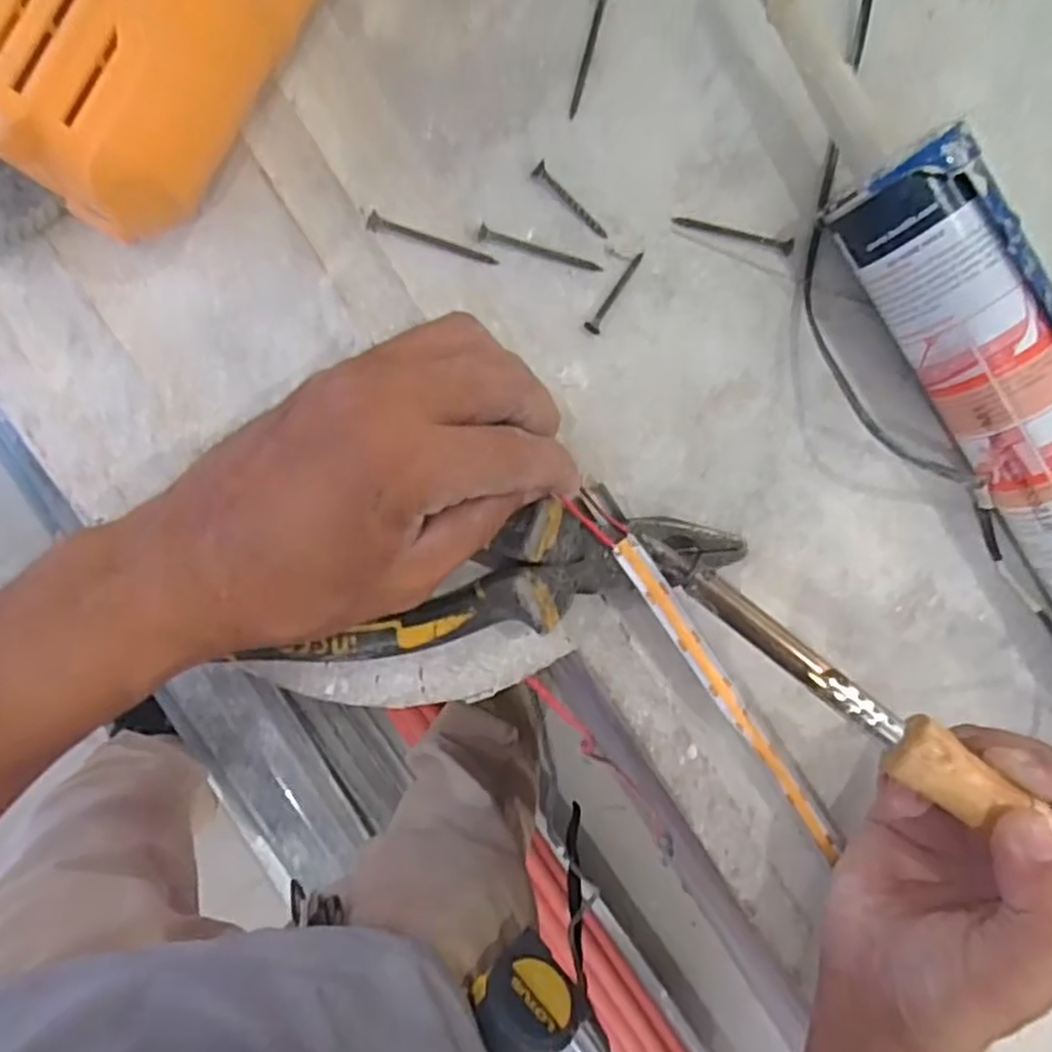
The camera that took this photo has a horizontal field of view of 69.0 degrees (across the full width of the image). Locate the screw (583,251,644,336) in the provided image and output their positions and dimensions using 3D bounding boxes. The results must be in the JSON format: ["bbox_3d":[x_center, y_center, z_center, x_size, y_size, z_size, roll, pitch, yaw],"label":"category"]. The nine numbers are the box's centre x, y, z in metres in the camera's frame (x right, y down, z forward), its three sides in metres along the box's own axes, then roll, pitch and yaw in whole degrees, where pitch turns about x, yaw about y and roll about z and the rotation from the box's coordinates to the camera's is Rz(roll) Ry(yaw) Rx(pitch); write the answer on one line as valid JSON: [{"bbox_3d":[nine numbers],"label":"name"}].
[{"bbox_3d":[0.034,-0.089,0.292,0.006,0.004,0.036,33,89,-9],"label":"screw"}]

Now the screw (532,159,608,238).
[{"bbox_3d":[0.017,-0.121,0.285,0.035,0.004,0.005,41,87,-9],"label":"screw"}]

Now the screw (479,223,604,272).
[{"bbox_3d":[0.006,-0.103,0.286,0.047,0.004,0.005,12,92,-9],"label":"screw"}]

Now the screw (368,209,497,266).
[{"bbox_3d":[-0.034,-0.104,0.280,0.048,0.004,0.006,17,91,-9],"label":"screw"}]

